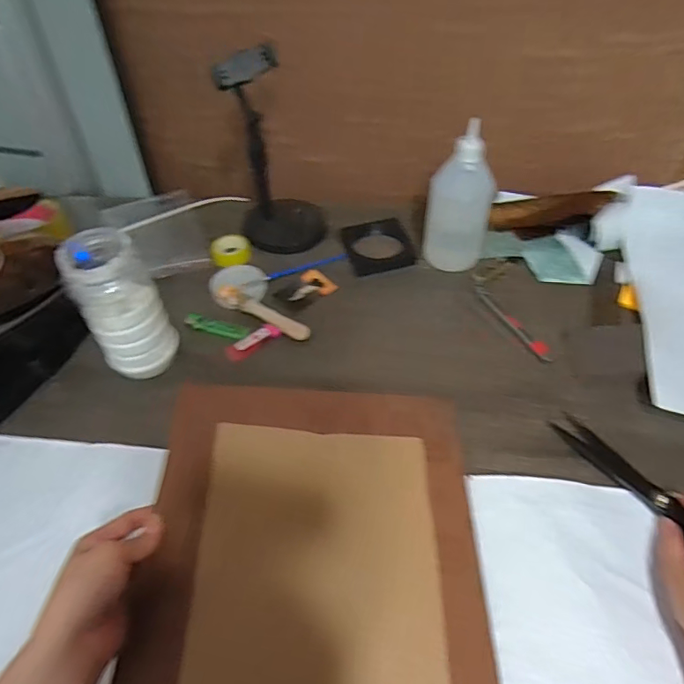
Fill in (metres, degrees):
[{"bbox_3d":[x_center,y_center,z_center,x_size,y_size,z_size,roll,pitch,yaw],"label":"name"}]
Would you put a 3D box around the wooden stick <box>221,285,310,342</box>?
[{"bbox_3d":[-0.100,-0.036,0.644,0.135,0.021,0.024,25,55,20],"label":"wooden stick"}]

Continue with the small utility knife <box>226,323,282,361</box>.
[{"bbox_3d":[-0.110,0.000,0.621,0.071,0.006,0.024,-29,55,-20],"label":"small utility knife"}]

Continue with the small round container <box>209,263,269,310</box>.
[{"bbox_3d":[-0.139,-0.077,0.678,0.073,0.021,0.087,10,52,10],"label":"small round container"}]

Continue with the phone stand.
[{"bbox_3d":[-0.091,-0.242,0.675,0.122,0.237,0.101,-5,51,-2],"label":"phone stand"}]

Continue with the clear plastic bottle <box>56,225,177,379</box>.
[{"bbox_3d":[-0.241,-0.034,0.552,0.080,0.170,0.072,-29,56,-21],"label":"clear plastic bottle"}]

